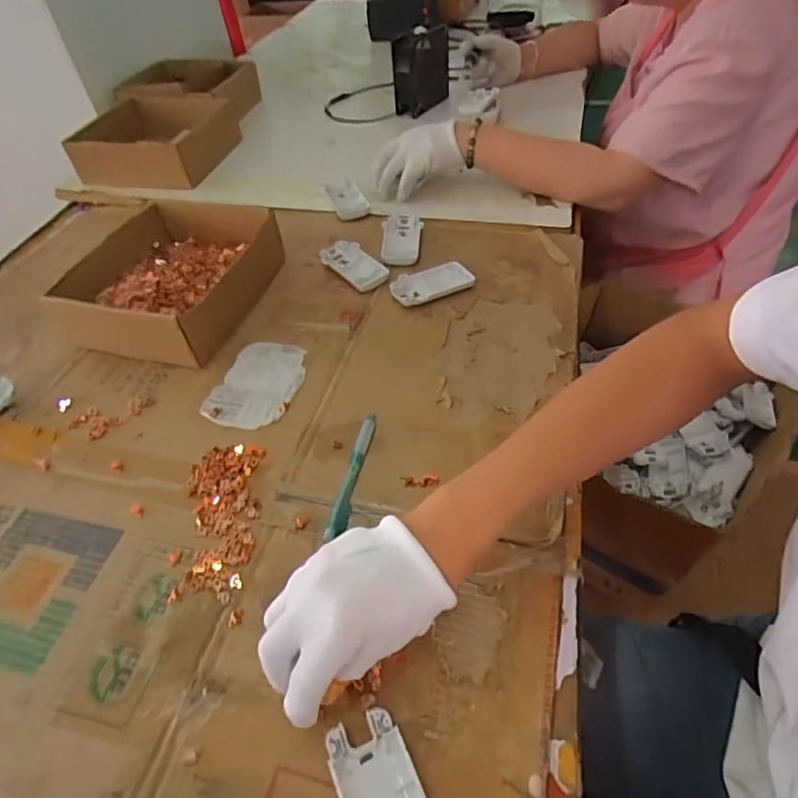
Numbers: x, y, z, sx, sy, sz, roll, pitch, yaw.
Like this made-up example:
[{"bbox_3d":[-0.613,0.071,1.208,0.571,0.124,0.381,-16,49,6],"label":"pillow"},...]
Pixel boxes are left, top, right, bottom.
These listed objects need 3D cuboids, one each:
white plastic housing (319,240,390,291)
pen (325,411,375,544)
[{"bbox_3d":[-0.055,-0.165,0.680,0.045,0.019,0.095,-35,56,-24],"label":"white plastic housing"},{"bbox_3d":[-0.039,0.063,0.476,0.015,0.011,0.127,7,51,10],"label":"pen"}]

